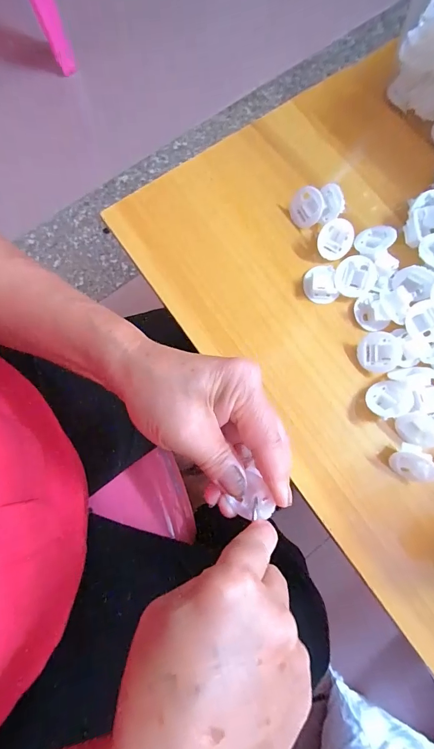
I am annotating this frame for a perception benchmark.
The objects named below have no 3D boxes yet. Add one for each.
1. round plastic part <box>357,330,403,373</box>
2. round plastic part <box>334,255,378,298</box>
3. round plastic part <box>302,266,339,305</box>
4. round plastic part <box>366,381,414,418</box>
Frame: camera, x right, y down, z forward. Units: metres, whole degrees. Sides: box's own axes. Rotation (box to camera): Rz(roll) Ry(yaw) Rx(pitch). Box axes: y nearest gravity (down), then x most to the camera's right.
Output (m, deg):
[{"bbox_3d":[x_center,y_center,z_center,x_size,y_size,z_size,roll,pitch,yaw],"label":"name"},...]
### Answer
[{"bbox_3d":[0.133,-0.018,0.308,0.034,0.011,0.034,1,99,6],"label":"round plastic part"},{"bbox_3d":[0.116,-0.082,0.315,0.033,0.006,0.034,-40,107,15],"label":"round plastic part"},{"bbox_3d":[0.088,-0.078,0.321,0.027,0.017,0.032,-17,79,-4],"label":"round plastic part"},{"bbox_3d":[0.136,0.021,0.295,0.032,0.012,0.032,-13,58,22],"label":"round plastic part"}]

